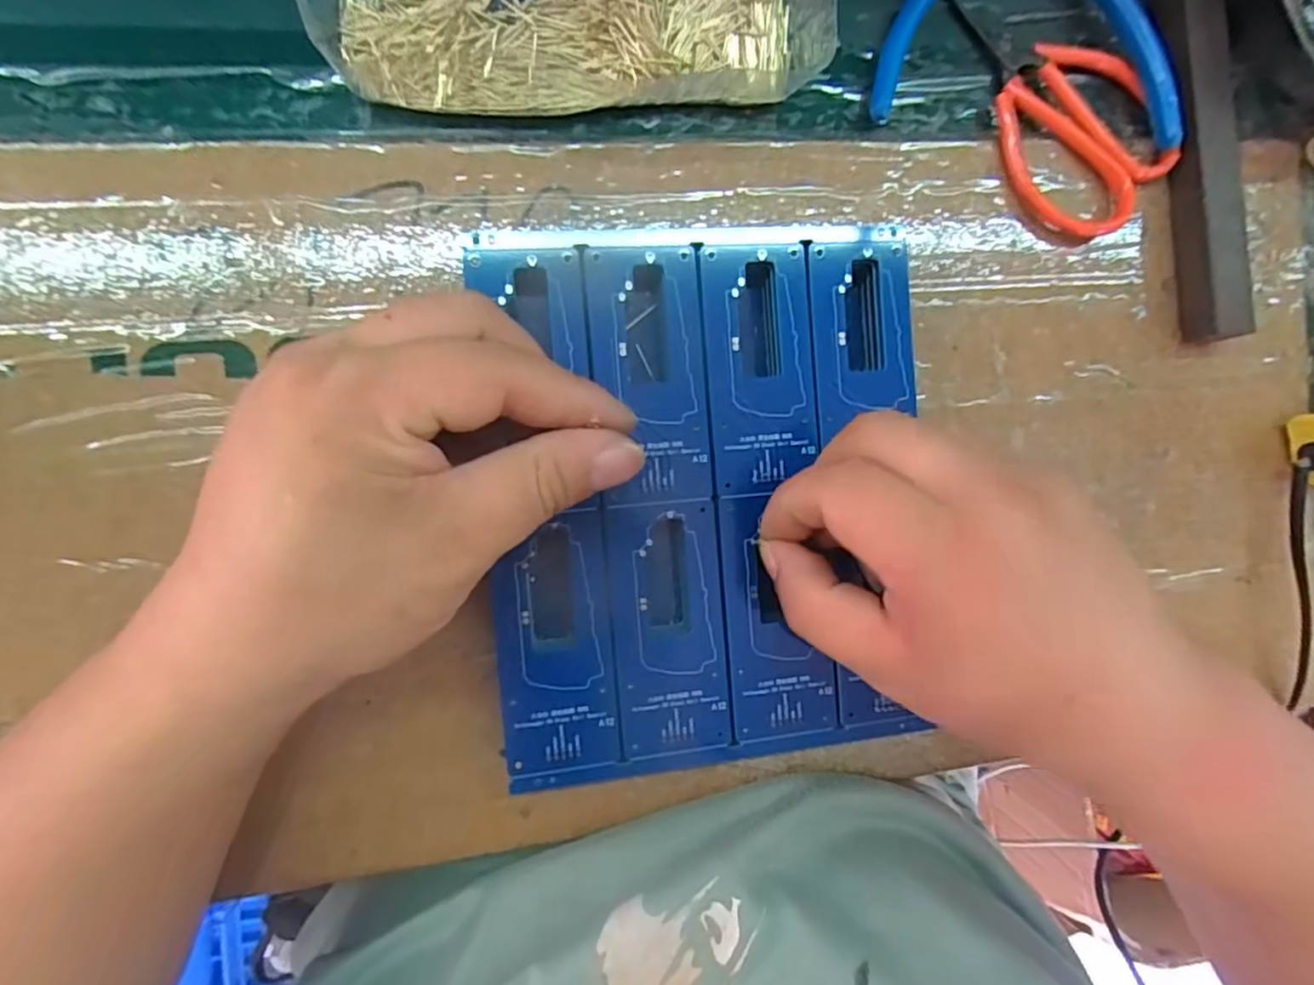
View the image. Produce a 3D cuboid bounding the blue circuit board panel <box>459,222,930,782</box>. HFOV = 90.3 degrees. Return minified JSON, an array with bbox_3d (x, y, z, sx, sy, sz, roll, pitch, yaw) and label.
[{"bbox_3d":[0.020,0.004,0.236,0.155,0.004,0.187,-4,92,-9],"label":"blue circuit board panel"}]

